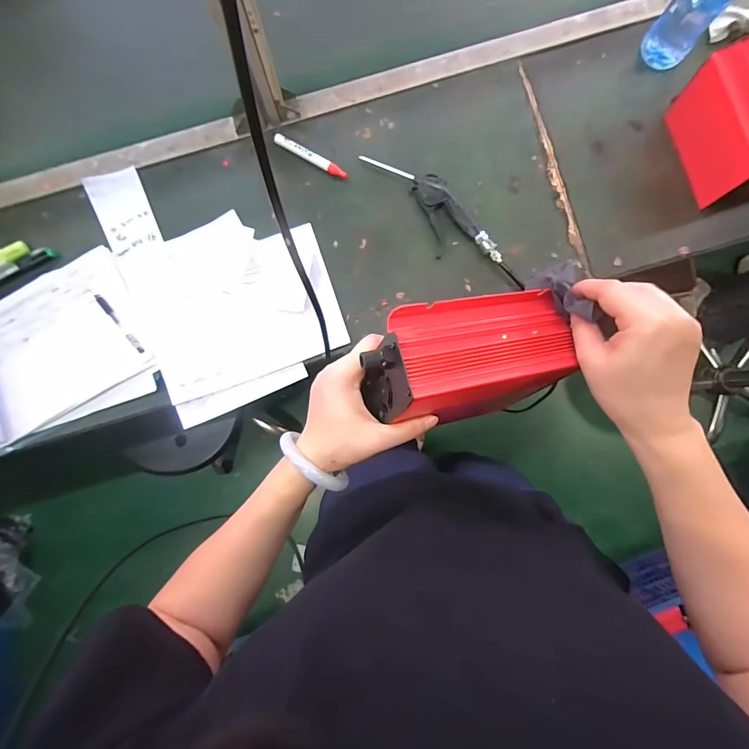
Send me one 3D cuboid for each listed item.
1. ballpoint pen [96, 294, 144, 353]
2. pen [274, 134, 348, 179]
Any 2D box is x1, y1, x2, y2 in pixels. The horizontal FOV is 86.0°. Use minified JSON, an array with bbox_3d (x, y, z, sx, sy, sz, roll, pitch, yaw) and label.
[{"bbox_3d":[-0.410,-0.080,0.647,0.011,0.011,0.117,-39,87,-1],"label":"ballpoint pen"},{"bbox_3d":[-0.104,-0.357,0.657,0.131,0.016,0.016,30,88,2],"label":"pen"}]

